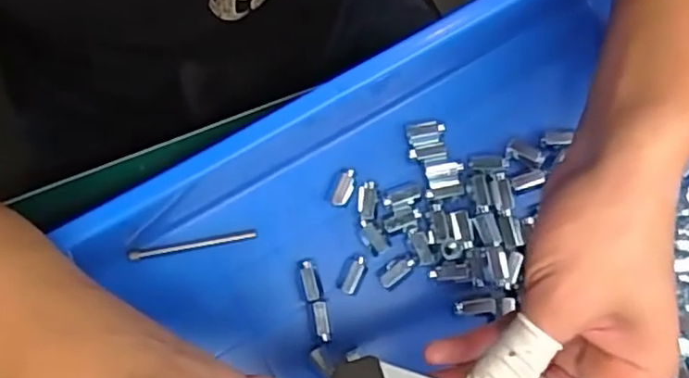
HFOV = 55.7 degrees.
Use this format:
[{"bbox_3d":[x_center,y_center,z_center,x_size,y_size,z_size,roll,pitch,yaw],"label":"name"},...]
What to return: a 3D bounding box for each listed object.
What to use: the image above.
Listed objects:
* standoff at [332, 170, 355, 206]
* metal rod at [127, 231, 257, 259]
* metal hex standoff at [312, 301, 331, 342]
[{"bbox_3d":[0.000,0.000,0.371,0.009,0.008,0.021,23,78,5],"label":"standoff"},{"bbox_3d":[-0.085,0.032,0.367,0.070,0.005,0.005,-10,78,-3],"label":"metal rod"},{"bbox_3d":[-0.012,0.072,0.356,0.008,0.011,0.021,-8,79,-1],"label":"metal hex standoff"}]

